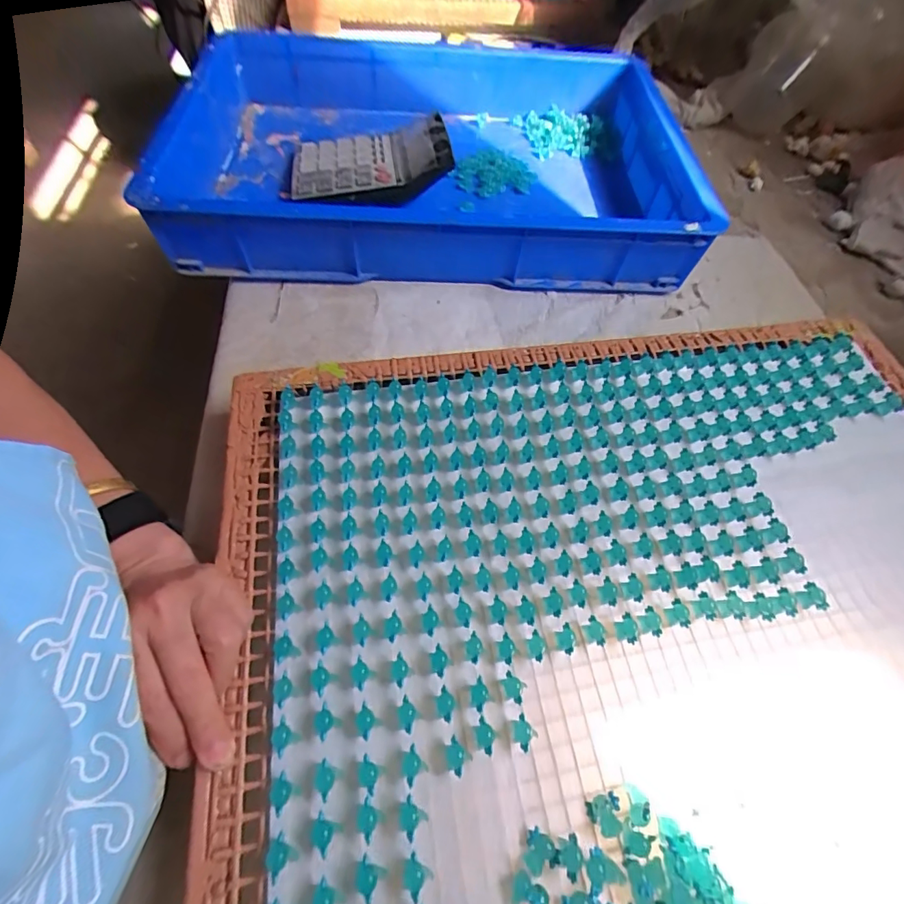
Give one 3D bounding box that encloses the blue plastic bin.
[{"bbox_3d":[-0.010,-0.405,0.623,0.631,0.122,0.468,0,60,-5],"label":"blue plastic bin"}]

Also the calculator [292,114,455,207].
[{"bbox_3d":[-0.107,-0.376,0.585,0.196,0.050,0.157,-7,59,-7],"label":"calculator"}]

